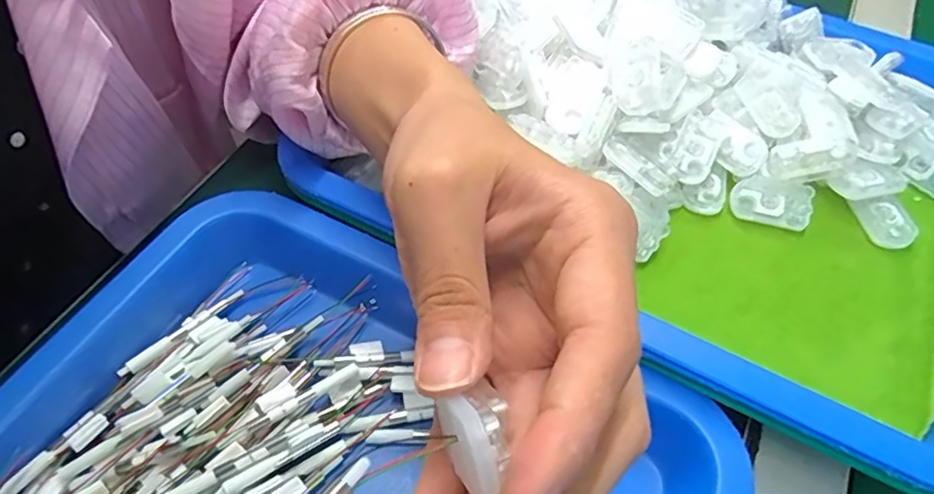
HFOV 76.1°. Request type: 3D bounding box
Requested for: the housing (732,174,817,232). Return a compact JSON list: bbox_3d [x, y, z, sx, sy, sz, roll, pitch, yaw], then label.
[{"bbox_3d":[0.152,-0.024,0.298,0.037,0.005,0.025,12,76,10],"label":"housing"}]

